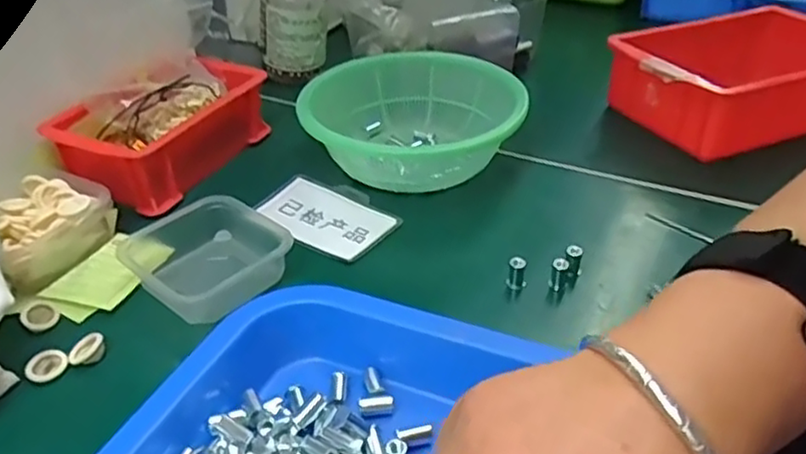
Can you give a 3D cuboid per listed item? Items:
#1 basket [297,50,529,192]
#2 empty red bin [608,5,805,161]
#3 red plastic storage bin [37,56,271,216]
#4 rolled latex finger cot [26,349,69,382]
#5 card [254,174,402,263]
[{"bbox_3d":[0.009,-0.079,0.515,0.154,0.059,0.162,15,38,20],"label":"basket"},{"bbox_3d":[0.285,-0.127,0.564,0.202,0.063,0.138,-14,37,-19],"label":"empty red bin"},{"bbox_3d":[-0.174,-0.074,0.504,0.097,0.057,0.149,13,37,17],"label":"red plastic storage bin"},{"bbox_3d":[-0.186,0.073,0.354,0.020,0.007,0.020,0,35,0],"label":"rolled latex finger cot"},{"bbox_3d":[-0.054,-0.008,0.461,0.095,0.005,0.065,21,43,27],"label":"card"}]

